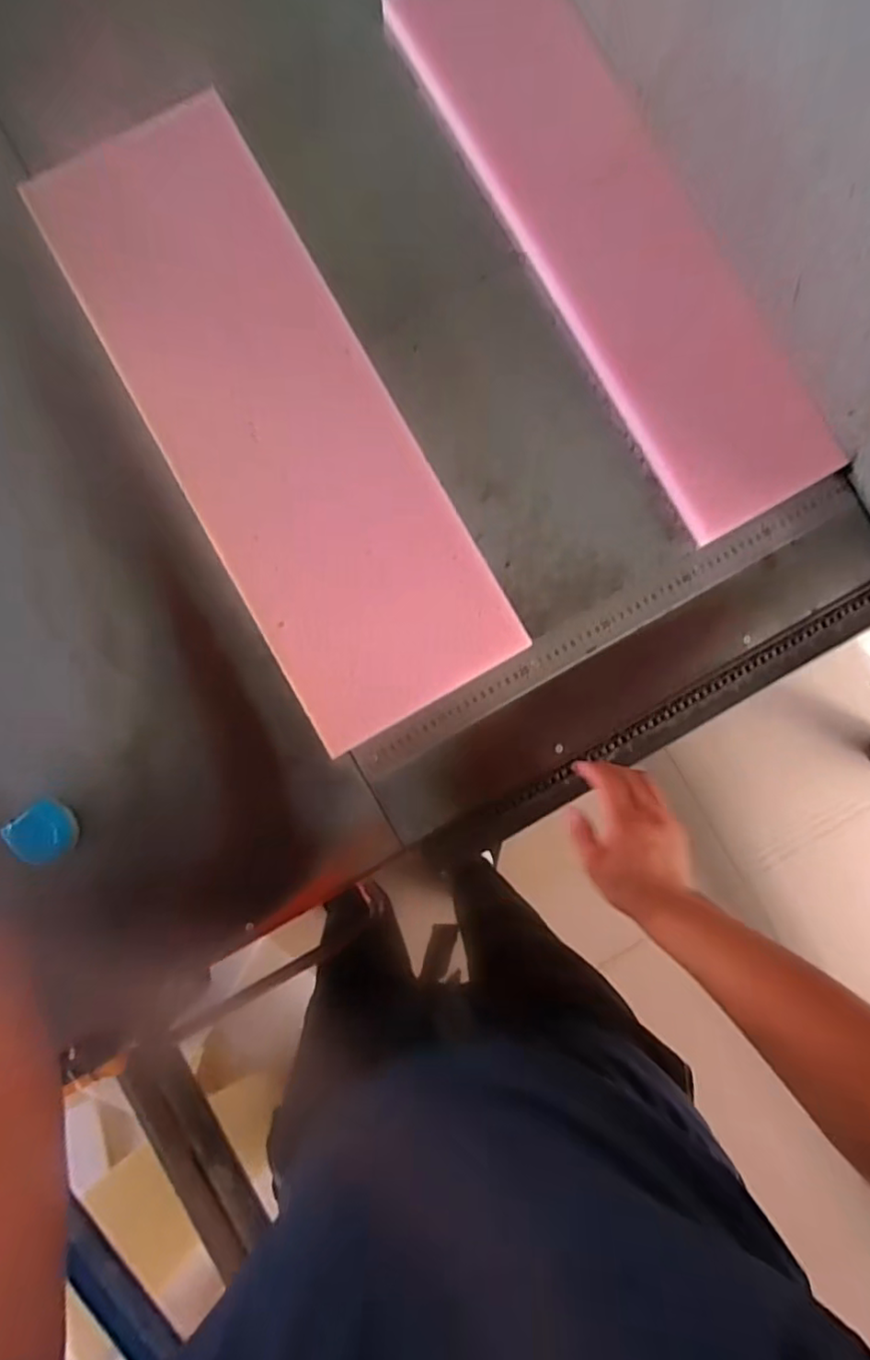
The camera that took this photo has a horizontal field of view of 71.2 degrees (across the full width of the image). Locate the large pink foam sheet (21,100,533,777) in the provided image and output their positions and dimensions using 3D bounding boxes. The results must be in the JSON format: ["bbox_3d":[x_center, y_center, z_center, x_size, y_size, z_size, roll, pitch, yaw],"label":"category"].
[{"bbox_3d":[-0.166,-0.272,0.633,0.232,0.019,0.673,-29,91,-1],"label":"large pink foam sheet"}]

